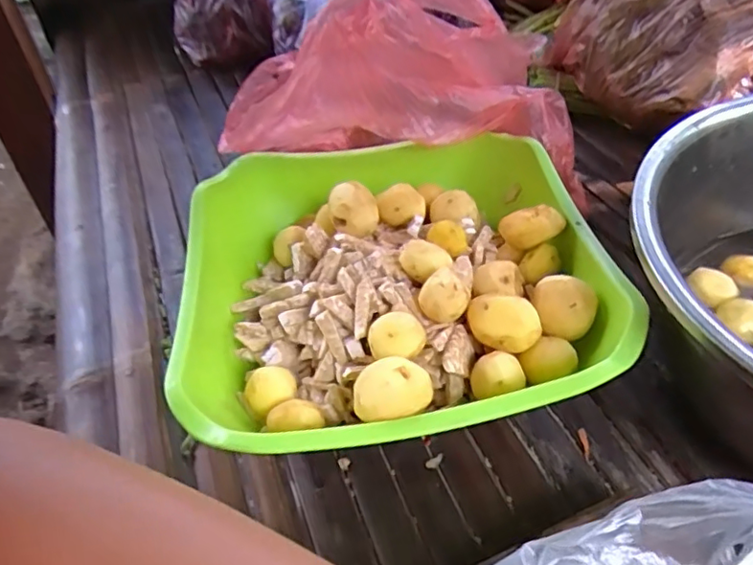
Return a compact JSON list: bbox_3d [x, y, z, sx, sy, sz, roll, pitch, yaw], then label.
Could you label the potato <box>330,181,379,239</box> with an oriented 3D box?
[{"bbox_3d":[-0.017,-0.055,0.449,0.036,0.028,0.030,-6,42,0],"label":"potato"}]

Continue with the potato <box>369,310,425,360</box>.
[{"bbox_3d":[0.012,0.036,0.356,0.032,0.028,0.027,-6,42,0],"label":"potato"}]

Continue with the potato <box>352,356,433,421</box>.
[{"bbox_3d":[0.009,0.063,0.333,0.043,0.034,0.030,-12,42,-6],"label":"potato"}]

